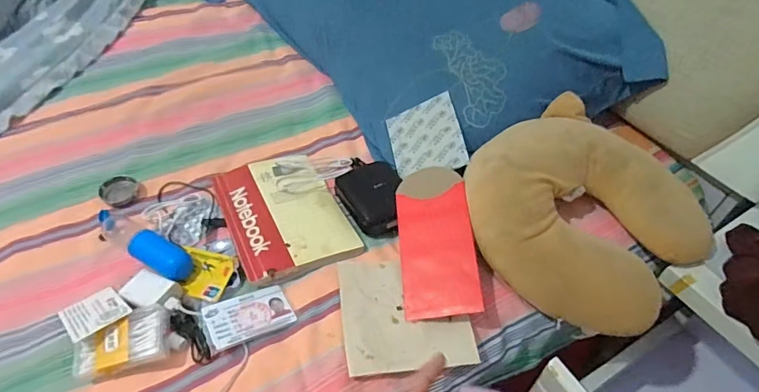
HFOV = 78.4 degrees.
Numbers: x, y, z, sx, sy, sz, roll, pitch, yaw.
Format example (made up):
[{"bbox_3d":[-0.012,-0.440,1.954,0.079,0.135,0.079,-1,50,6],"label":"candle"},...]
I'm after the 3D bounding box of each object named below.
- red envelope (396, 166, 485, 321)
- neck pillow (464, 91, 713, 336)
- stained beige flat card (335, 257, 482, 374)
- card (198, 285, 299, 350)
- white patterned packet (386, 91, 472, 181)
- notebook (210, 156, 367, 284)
[{"bbox_3d":[0.067,0.049,0.551,0.086,0.010,0.184,-9,63,9],"label":"red envelope"},{"bbox_3d":[0.247,0.016,0.571,0.270,0.083,0.262,-30,56,-28],"label":"neck pillow"},{"bbox_3d":[0.027,0.126,0.510,0.134,0.008,0.127,-3,51,-10],"label":"stained beige flat card"},{"bbox_3d":[-0.138,0.124,0.491,0.085,0.005,0.055,-14,48,-29],"label":"card"},{"bbox_3d":[0.062,-0.077,0.635,0.100,0.007,0.129,-23,55,19],"label":"white patterned packet"},{"bbox_3d":[-0.122,0.019,0.591,0.136,0.022,0.199,-18,52,-20],"label":"notebook"}]

